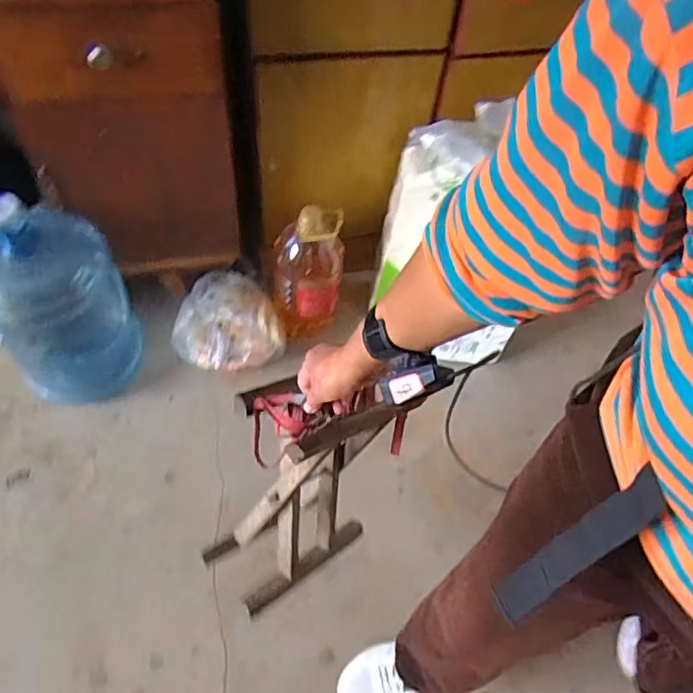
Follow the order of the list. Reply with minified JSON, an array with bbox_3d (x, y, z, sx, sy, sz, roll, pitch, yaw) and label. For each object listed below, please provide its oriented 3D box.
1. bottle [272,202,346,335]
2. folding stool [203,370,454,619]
[{"bbox_3d":[-0.085,-0.169,1.272,0.140,0.312,0.161,-7,56,-10],"label":"bottle"},{"bbox_3d":[-0.084,0.207,0.849,0.241,0.387,0.133,-29,52,-29],"label":"folding stool"}]

